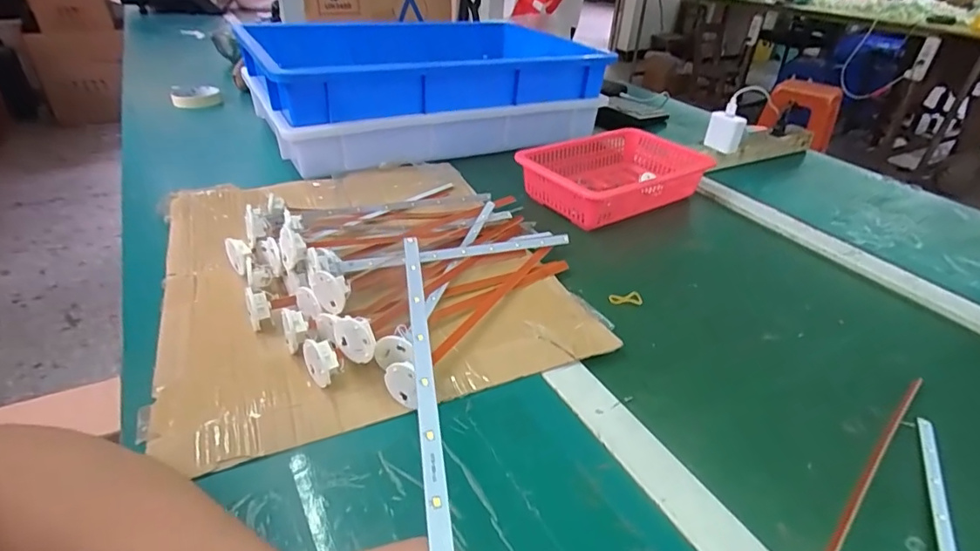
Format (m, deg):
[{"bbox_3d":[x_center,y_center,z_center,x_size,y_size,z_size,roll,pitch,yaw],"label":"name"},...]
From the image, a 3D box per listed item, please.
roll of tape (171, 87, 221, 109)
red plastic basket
[{"bbox_3d":[-0.571,-0.346,1.003,0.084,0.024,0.093,-16,39,-27],"label":"roll of tape"},{"bbox_3d":[0.185,-0.145,0.740,0.258,0.058,0.168,-20,41,-32],"label":"red plastic basket"}]

